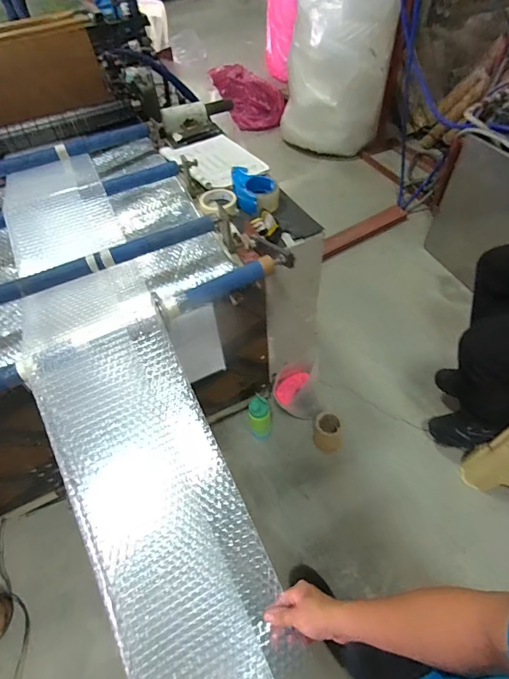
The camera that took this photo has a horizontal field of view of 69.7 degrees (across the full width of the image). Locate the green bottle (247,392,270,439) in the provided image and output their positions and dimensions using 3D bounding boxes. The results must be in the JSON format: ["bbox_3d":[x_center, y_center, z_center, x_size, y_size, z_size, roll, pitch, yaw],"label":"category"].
[{"bbox_3d":[0.017,0.273,1.296,0.070,0.213,0.069,-2,53,2],"label":"green bottle"}]

